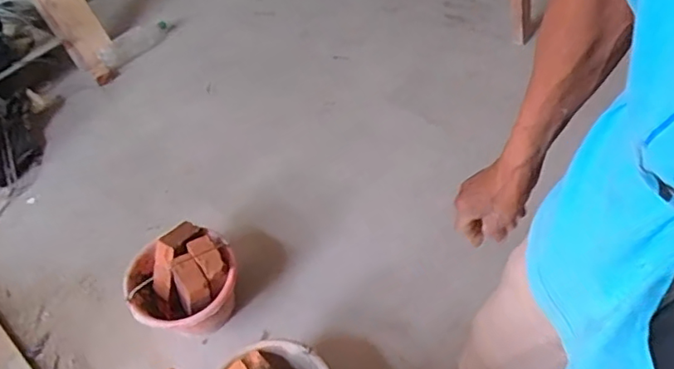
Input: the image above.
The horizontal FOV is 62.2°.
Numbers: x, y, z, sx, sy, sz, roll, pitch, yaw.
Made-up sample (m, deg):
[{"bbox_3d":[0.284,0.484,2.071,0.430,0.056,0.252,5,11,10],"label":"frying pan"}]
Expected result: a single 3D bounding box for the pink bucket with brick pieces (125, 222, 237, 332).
[{"bbox_3d":[-0.333,0.231,1.248,0.239,0.208,0.228,-17,50,-7],"label":"pink bucket with brick pieces"}]

